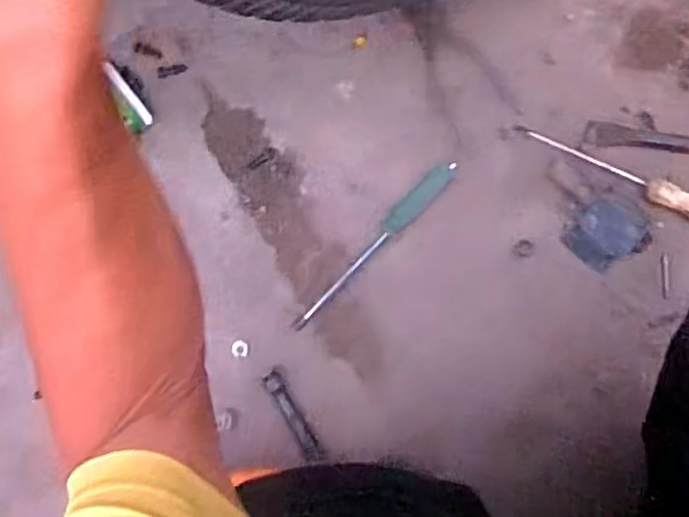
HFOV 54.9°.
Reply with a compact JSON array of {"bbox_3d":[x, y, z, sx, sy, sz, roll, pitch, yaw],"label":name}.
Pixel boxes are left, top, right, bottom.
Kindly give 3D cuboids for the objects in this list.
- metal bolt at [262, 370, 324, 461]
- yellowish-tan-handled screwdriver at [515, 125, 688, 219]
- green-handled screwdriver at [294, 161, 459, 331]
[{"bbox_3d":[-0.058,0.178,0.755,0.023,0.013,0.111,-33,83,6],"label":"metal bolt"},{"bbox_3d":[0.301,-0.082,0.707,0.252,0.025,0.027,26,91,9],"label":"yellowish-tan-handled screwdriver"},{"bbox_3d":[0.029,-0.015,0.738,0.248,0.024,0.026,-43,82,5],"label":"green-handled screwdriver"}]

